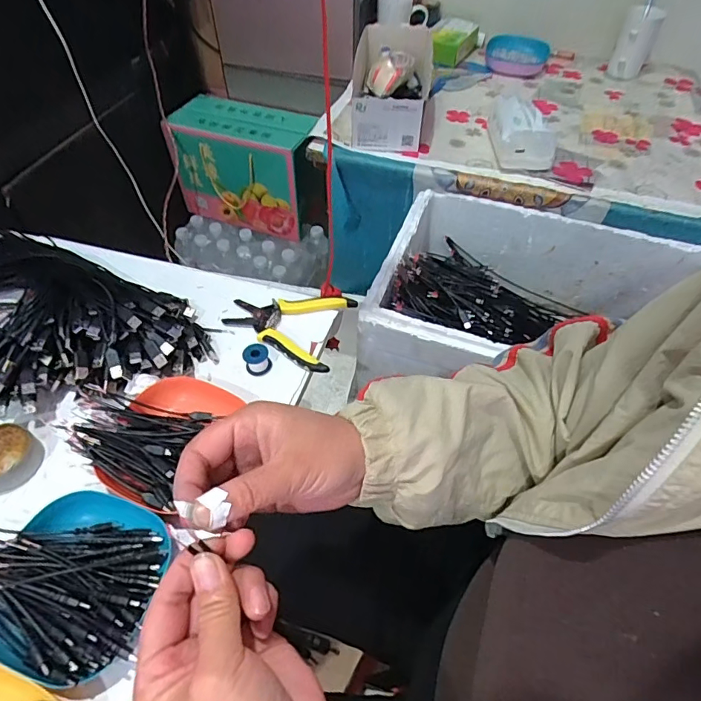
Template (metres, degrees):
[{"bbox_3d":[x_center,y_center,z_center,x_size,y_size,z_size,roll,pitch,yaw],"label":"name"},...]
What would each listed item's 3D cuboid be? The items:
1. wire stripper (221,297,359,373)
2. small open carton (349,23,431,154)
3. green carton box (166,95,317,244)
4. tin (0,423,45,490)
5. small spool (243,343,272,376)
[{"bbox_3d":[-0.084,-0.037,0.601,0.155,0.017,0.114,15,53,10],"label":"wire stripper"},{"bbox_3d":[0.076,-0.478,0.864,0.135,0.130,0.232,3,52,1],"label":"small open carton"},{"bbox_3d":[-0.241,-0.447,1.154,0.334,0.236,0.164,17,53,12],"label":"green carton box"},{"bbox_3d":[-0.355,0.109,0.482,0.062,0.027,0.062,1,52,-1],"label":"tin"},{"bbox_3d":[-0.111,0.011,0.558,0.030,0.024,0.031,-17,54,-14],"label":"small spool"}]

